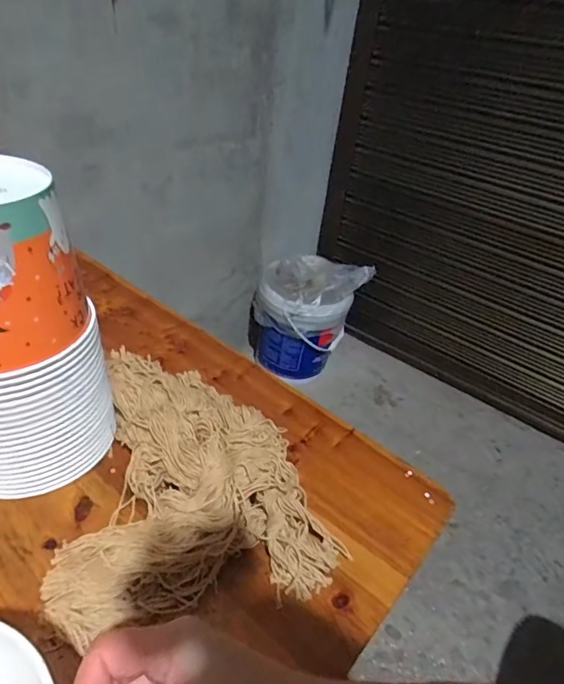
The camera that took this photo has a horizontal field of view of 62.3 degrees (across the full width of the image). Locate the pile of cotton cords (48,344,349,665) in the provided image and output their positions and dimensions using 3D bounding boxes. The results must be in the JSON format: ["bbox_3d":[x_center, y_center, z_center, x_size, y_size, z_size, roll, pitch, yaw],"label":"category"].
[{"bbox_3d":[-0.106,0.116,0.501,0.259,0.066,0.322,-6,39,-18],"label":"pile of cotton cords"}]

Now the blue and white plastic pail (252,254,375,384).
[{"bbox_3d":[0.073,-0.086,1.624,0.298,0.409,0.258,-15,42,-28],"label":"blue and white plastic pail"}]

